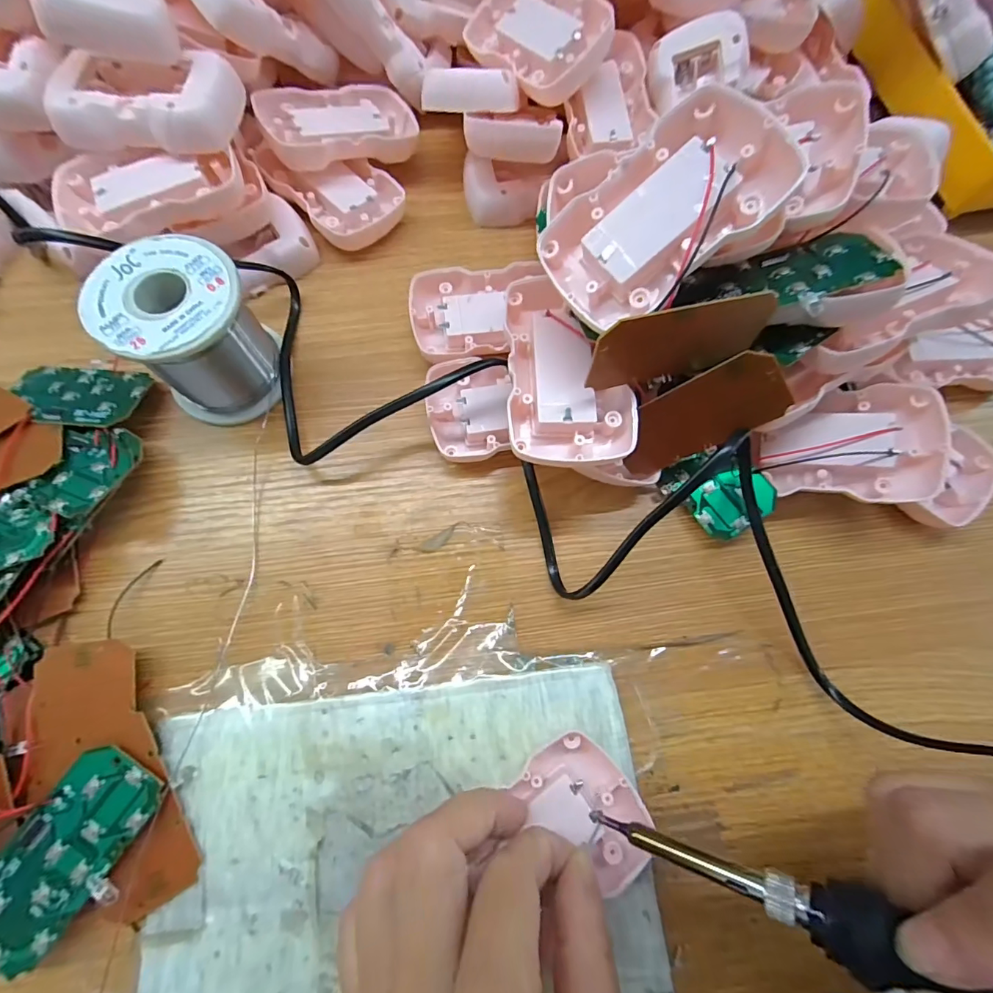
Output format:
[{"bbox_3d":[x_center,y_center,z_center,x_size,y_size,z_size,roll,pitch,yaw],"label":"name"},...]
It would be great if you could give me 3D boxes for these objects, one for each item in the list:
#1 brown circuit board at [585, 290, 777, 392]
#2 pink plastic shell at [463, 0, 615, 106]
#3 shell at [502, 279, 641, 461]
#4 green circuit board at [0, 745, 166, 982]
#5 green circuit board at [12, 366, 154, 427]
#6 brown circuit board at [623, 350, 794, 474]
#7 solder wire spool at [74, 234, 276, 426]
[{"bbox_3d":[0.072,-0.062,0.186,0.073,0.037,0.011,-14,75,-6],"label":"brown circuit board"},{"bbox_3d":[0.024,-0.266,0.270,0.056,0.020,0.084,-41,70,14],"label":"pink plastic shell"},{"bbox_3d":[0.033,-0.057,0.209,0.056,0.021,0.080,0,74,-2],"label":"shell"},{"bbox_3d":[-0.166,0.139,0.179,0.043,0.005,0.075,37,76,8],"label":"green circuit board"},{"bbox_3d":[-0.216,-0.052,0.238,0.069,0.004,0.038,4,57,3],"label":"green circuit board"},{"bbox_3d":[0.088,-0.035,0.207,0.035,0.072,0.004,47,37,-23],"label":"brown circuit board"},{"bbox_3d":[-0.143,-0.077,0.224,0.059,0.063,0.059,1,74,-2],"label":"solder wire spool"}]

